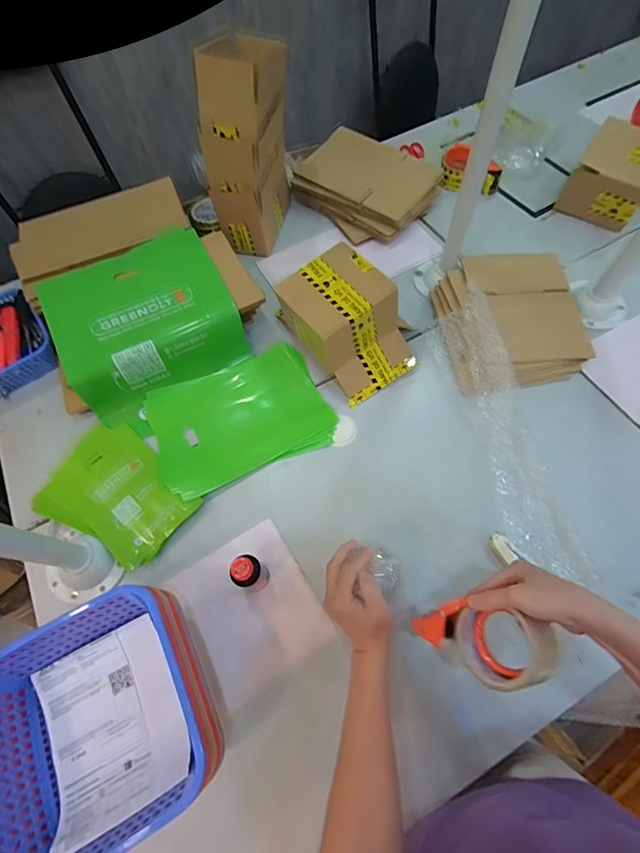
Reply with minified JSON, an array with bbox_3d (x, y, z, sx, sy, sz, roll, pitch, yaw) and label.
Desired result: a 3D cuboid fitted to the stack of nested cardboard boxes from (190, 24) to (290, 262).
[{"bbox_3d":[-0.137,-0.545,0.780,0.117,0.336,0.185,12,65,8],"label":"stack of nested cardboard boxes"}]

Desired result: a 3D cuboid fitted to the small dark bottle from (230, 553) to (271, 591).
[{"bbox_3d":[-0.097,0.204,0.555,0.035,0.101,0.040,26,68,14],"label":"small dark bottle"}]

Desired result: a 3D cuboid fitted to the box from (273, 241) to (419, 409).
[{"bbox_3d":[0.050,-0.179,0.708,0.148,0.147,0.215,-37,68,-14],"label":"box"}]

